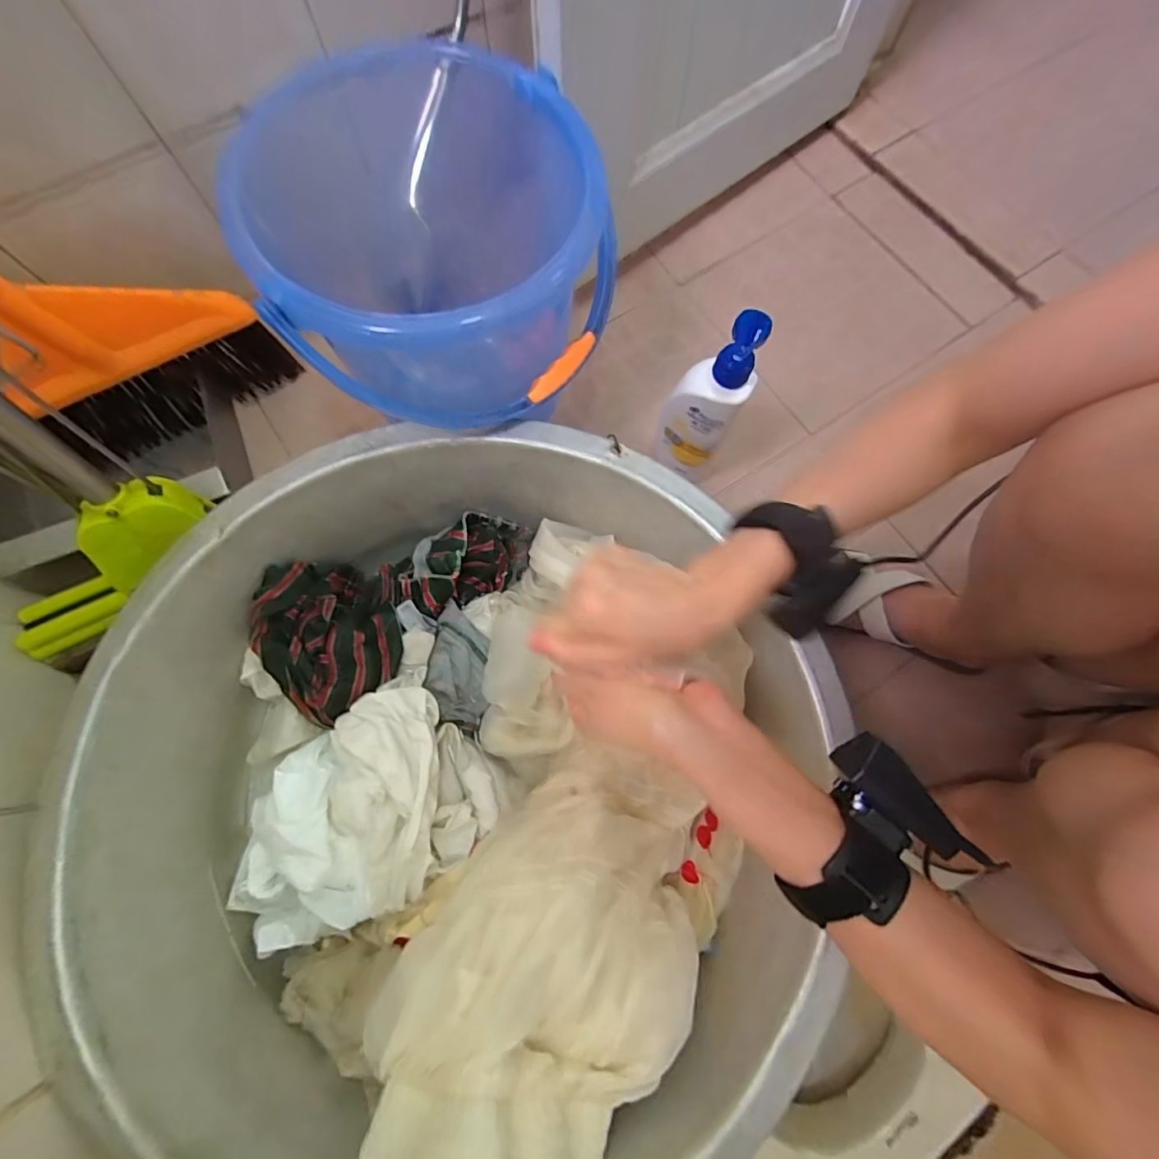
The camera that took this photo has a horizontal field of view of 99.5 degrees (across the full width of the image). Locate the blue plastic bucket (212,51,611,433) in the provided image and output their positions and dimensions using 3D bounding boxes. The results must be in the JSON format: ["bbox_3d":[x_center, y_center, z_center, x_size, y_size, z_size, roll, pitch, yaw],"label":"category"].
[{"bbox_3d":[-0.133,-0.308,0.517,0.279,0.277,0.346,-4,73,-2],"label":"blue plastic bucket"}]

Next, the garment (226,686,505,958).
[{"bbox_3d":[-0.213,0.227,0.455,0.251,0.078,0.176,-39,77,-12],"label":"garment"}]

